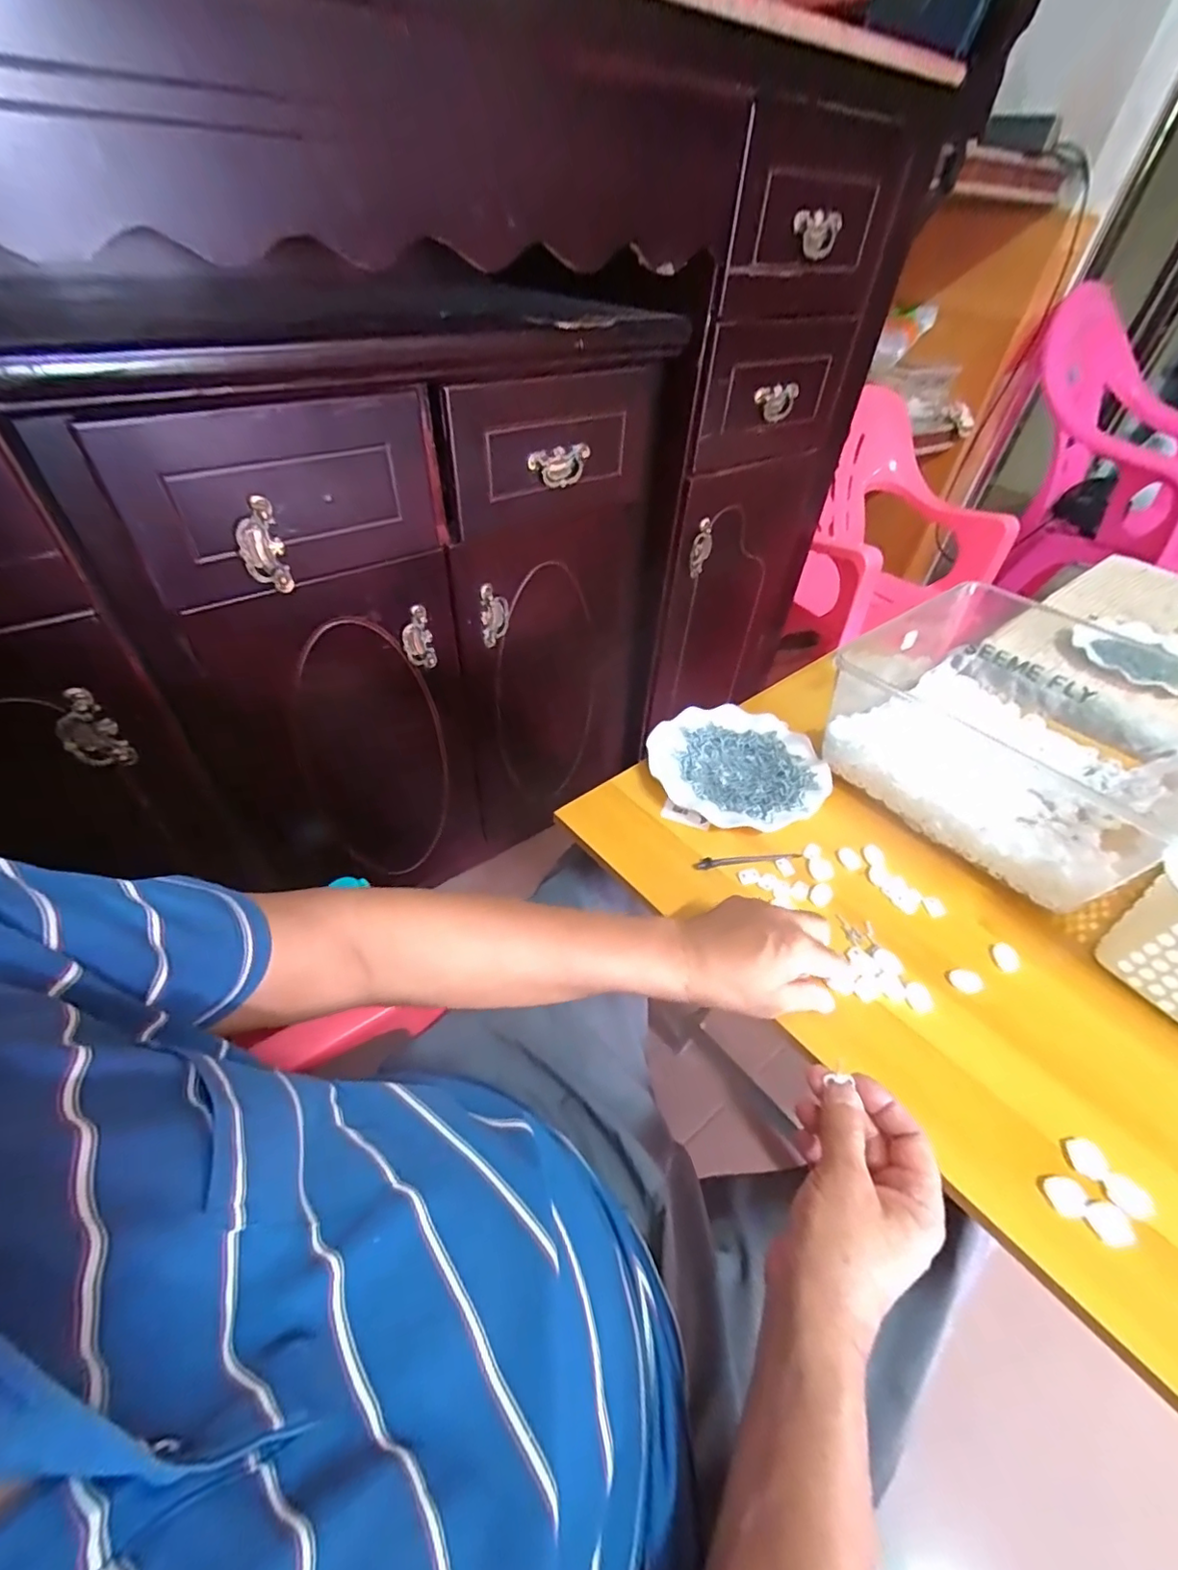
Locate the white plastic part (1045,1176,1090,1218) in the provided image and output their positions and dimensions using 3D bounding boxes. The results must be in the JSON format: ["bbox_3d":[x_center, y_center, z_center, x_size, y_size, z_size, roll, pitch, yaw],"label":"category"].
[{"bbox_3d":[0.300,0.258,0.358,0.025,0.004,0.021,-5,46,-10],"label":"white plastic part"}]

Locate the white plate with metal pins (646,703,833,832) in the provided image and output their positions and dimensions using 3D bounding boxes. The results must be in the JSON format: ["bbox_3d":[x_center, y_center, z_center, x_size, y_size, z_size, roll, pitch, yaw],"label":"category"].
[{"bbox_3d":[0.162,-0.023,0.621,0.176,0.020,0.179,2,45,-2],"label":"white plate with metal pins"}]

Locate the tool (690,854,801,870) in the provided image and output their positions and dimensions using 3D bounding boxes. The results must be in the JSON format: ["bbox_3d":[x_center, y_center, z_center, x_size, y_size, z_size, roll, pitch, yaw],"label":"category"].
[{"bbox_3d":[0.151,0.071,0.544,0.104,0.007,0.009,-4,46,-9],"label":"tool"}]

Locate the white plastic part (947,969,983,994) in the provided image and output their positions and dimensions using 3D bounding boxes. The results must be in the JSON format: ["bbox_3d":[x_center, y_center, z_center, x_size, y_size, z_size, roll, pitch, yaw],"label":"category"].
[{"bbox_3d":[0.307,0.159,0.464,0.026,0.004,0.020,-1,45,-6],"label":"white plastic part"}]

